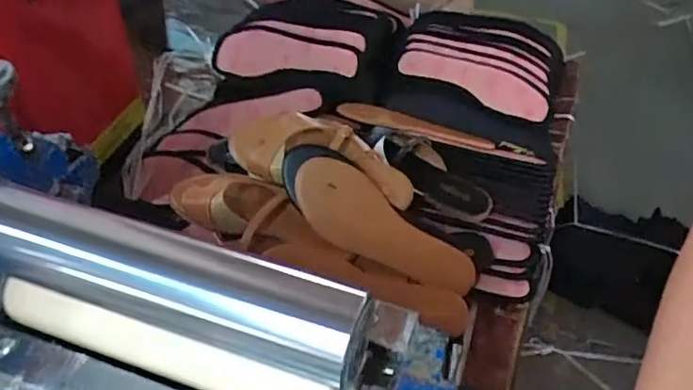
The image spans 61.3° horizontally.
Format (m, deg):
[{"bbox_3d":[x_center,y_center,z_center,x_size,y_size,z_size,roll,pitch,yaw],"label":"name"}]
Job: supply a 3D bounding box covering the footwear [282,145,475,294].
[{"bbox_3d":[0.033,0.038,0.668,0.248,0.019,0.087,37,76,-2],"label":"footwear"}]

